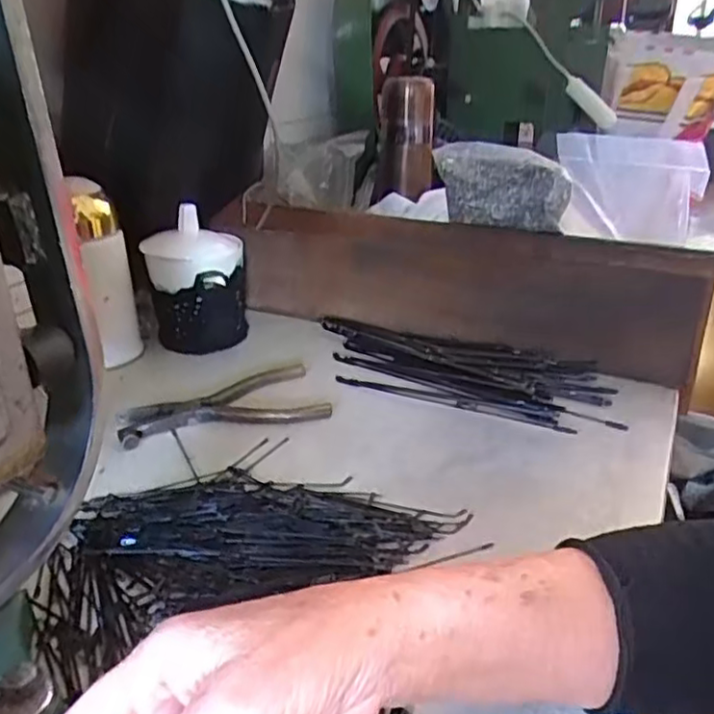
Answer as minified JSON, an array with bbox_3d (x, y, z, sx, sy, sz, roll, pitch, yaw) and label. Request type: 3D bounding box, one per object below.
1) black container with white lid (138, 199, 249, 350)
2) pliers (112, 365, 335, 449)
[{"bbox_3d":[-0.143,-0.068,0.609,0.081,0.113,0.075,8,26,18],"label":"black container with white lid"},{"bbox_3d":[-0.106,0.036,0.520,0.153,0.009,0.081,-7,26,-14],"label":"pliers"}]

